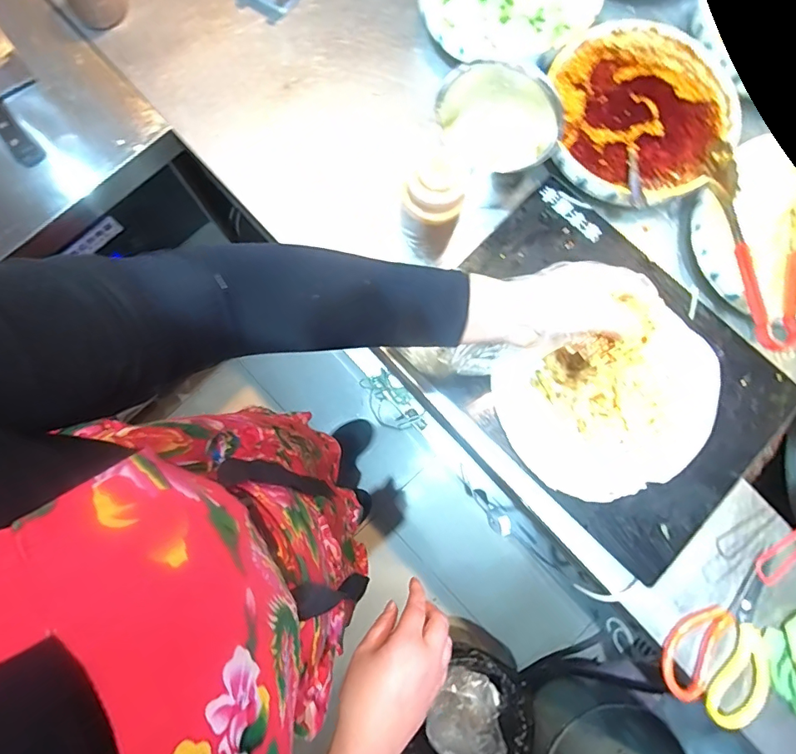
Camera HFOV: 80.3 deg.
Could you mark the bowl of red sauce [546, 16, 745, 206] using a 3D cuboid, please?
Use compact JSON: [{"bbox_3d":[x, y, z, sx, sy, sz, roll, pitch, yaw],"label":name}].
[{"bbox_3d":[0.296,-0.318,0.573,0.213,0.069,0.224,0,79,0],"label":"bowl of red sauce"}]

